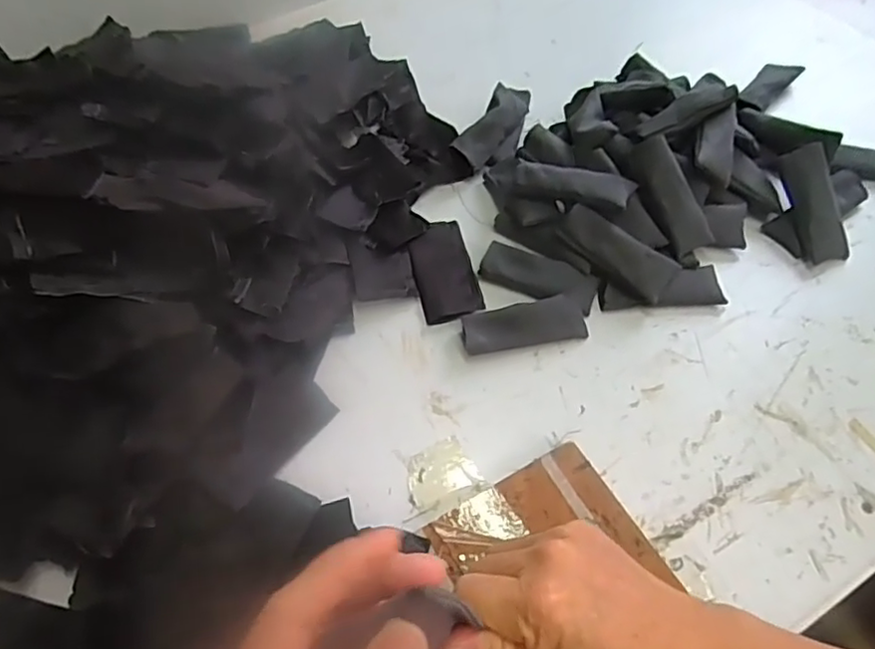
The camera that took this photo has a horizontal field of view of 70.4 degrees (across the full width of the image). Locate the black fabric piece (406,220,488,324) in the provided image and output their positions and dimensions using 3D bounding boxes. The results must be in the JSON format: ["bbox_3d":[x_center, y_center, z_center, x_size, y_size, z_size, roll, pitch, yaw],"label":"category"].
[{"bbox_3d":[0.005,-0.053,0.572,0.054,0.007,0.113,-12,57,-5],"label":"black fabric piece"}]

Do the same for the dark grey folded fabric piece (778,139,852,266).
[{"bbox_3d":[0.340,-0.108,0.560,0.035,0.020,0.105,-17,91,-8],"label":"dark grey folded fabric piece"}]

